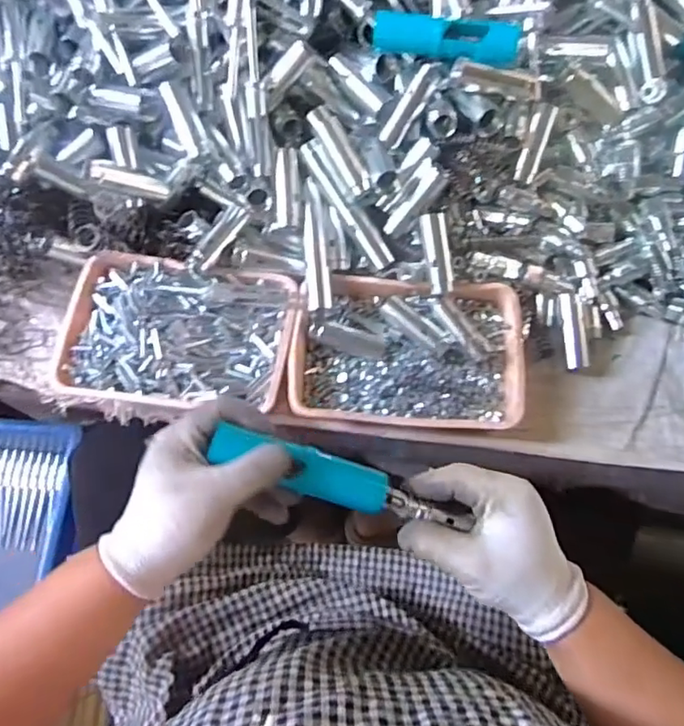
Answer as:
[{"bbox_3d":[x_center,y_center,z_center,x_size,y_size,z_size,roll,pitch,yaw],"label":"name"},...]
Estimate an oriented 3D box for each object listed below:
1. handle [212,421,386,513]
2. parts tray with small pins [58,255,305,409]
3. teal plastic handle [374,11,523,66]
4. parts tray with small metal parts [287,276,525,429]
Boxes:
[{"bbox_3d":[-0.026,0.070,0.386,0.119,0.014,0.029,22,72,-5],"label":"handle"},{"bbox_3d":[-0.147,-0.026,0.526,0.197,0.034,0.130,8,71,2],"label":"parts tray with small pins"},{"bbox_3d":[0.087,-0.271,0.481,0.121,0.027,0.024,8,71,2],"label":"teal plastic handle"},{"bbox_3d":[0.058,-0.008,0.528,0.200,0.041,0.133,4,71,1],"label":"parts tray with small metal parts"}]

